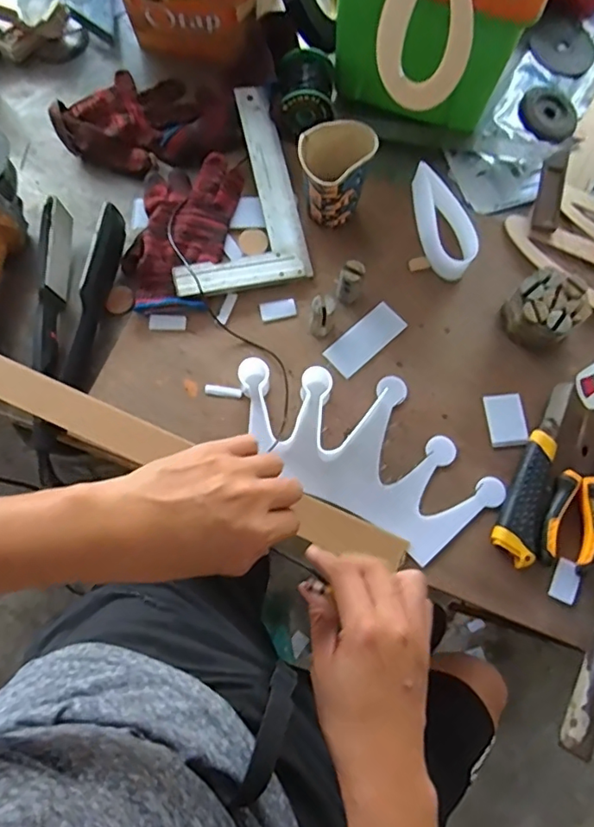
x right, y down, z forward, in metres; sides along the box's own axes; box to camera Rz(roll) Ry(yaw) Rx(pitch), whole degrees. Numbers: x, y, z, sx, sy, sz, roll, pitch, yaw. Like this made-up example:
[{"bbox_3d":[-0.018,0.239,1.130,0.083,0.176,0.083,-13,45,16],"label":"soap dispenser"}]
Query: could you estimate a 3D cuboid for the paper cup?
[{"bbox_3d":[0.039,-0.255,0.590,0.075,0.090,0.071,0,74,-2],"label":"paper cup"}]

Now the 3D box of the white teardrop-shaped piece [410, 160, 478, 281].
[{"bbox_3d":[0.156,-0.216,0.611,0.044,0.051,0.132,-22,76,-8],"label":"white teardrop-shaped piece"}]

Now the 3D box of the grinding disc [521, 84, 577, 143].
[{"bbox_3d":[0.319,-0.380,0.686,0.074,0.008,0.084,40,76,9],"label":"grinding disc"}]

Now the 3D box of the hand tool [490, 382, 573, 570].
[{"bbox_3d":[0.247,0.055,0.550,0.042,0.019,0.198,24,74,5],"label":"hand tool"}]

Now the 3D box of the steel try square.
[{"bbox_3d":[-0.079,-0.259,0.627,0.148,0.018,0.255,-11,74,-5],"label":"steel try square"}]

